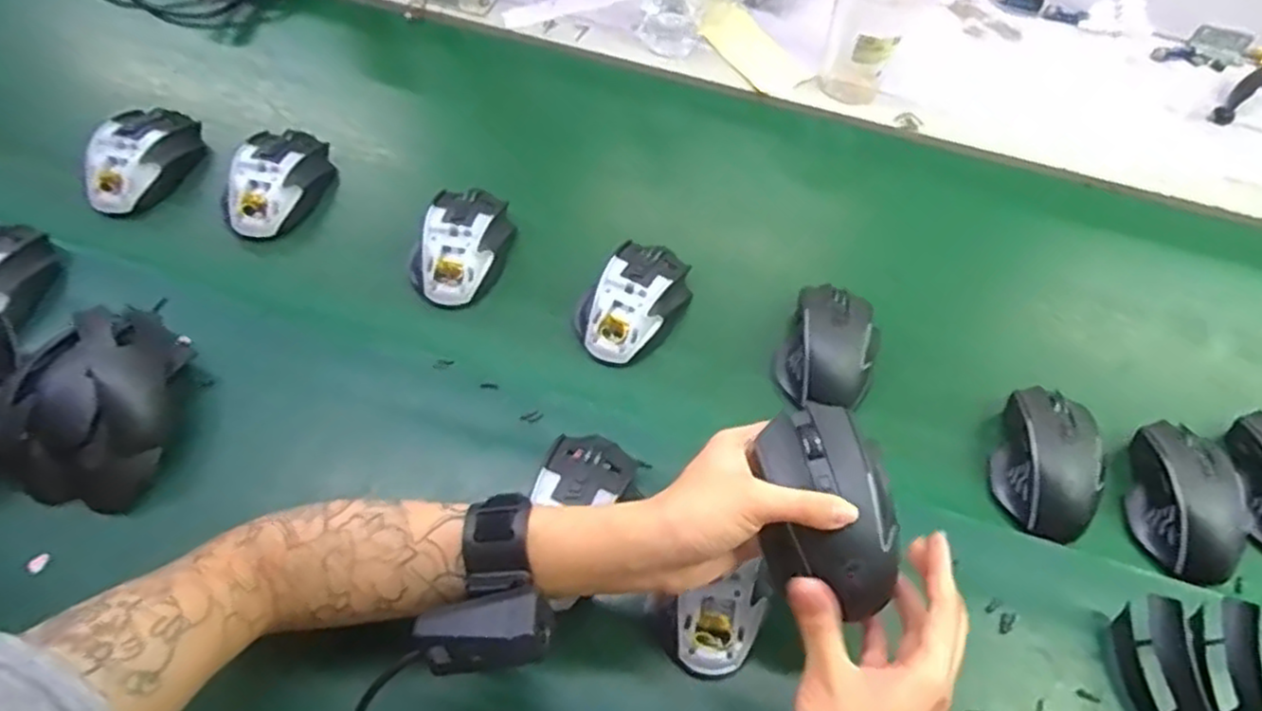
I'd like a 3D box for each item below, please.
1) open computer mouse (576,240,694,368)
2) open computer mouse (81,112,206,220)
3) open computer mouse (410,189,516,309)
[{"bbox_3d":[0.002,-0.045,0.608,0.071,0.043,0.113,29,60,15],"label":"open computer mouse"},{"bbox_3d":[-0.437,-0.176,0.667,0.063,0.045,0.118,22,59,11],"label":"open computer mouse"},{"bbox_3d":[-0.141,-0.095,0.628,0.076,0.035,0.112,17,58,7],"label":"open computer mouse"}]

